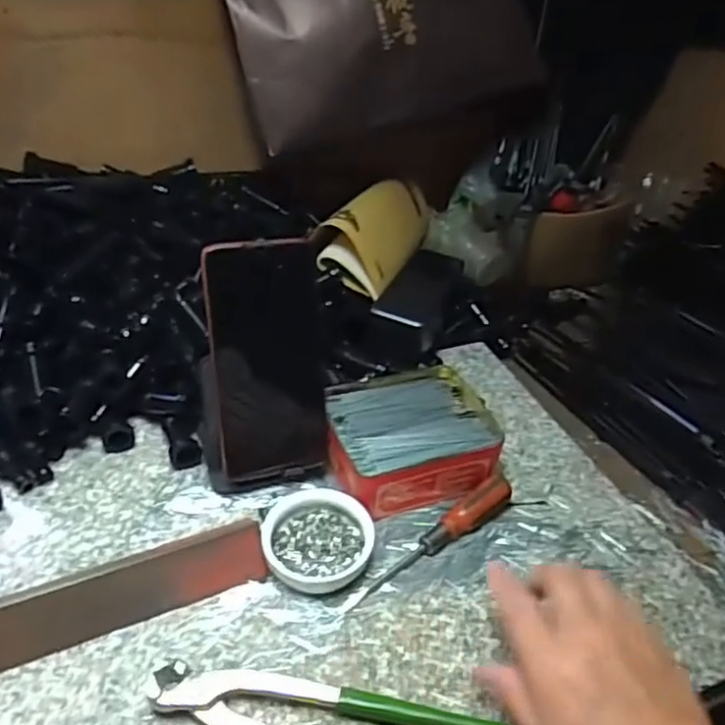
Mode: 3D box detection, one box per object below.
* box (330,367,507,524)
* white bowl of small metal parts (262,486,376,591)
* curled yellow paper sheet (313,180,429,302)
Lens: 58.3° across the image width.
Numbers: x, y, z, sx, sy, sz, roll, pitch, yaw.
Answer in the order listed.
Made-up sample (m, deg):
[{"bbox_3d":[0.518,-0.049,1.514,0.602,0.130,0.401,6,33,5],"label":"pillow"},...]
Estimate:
[{"bbox_3d":[0.036,0.059,0.505,0.128,0.043,0.112,-9,40,-17],"label":"box"},{"bbox_3d":[-0.032,0.116,0.440,0.071,0.025,0.082,-8,40,-16],"label":"white bowl of small metal parts"},{"bbox_3d":[0.020,-0.142,0.677,0.074,0.070,0.221,16,39,14],"label":"curled yellow paper sheet"}]

